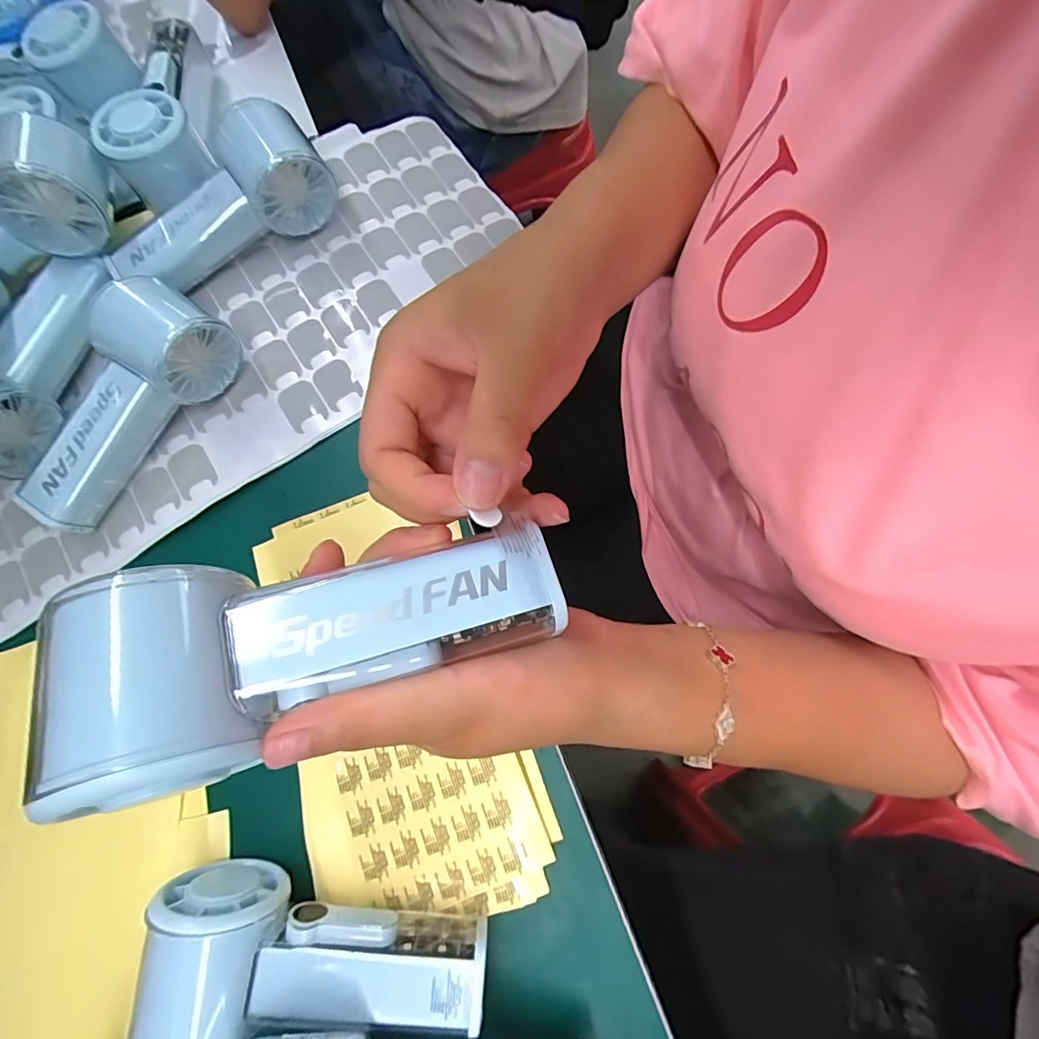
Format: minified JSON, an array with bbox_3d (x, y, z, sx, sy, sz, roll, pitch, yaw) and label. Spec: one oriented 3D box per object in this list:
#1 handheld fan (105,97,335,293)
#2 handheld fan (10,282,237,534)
[{"bbox_3d":[-0.199,-0.209,0.332,0.151,0.058,0.062,-29,77,8],"label":"handheld fan"},{"bbox_3d":[-0.239,-0.068,0.302,0.055,0.050,0.151,34,92,9],"label":"handheld fan"}]

